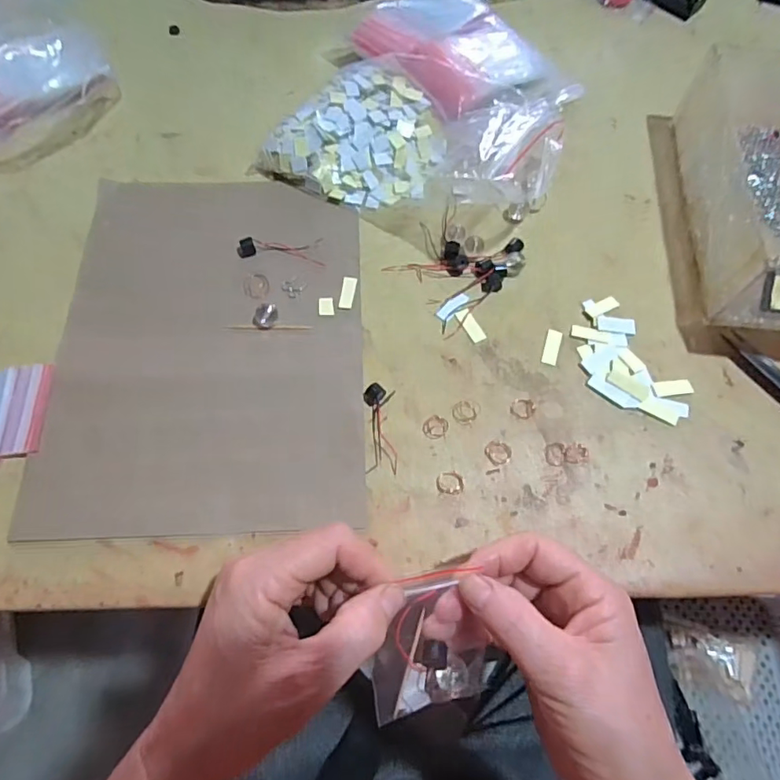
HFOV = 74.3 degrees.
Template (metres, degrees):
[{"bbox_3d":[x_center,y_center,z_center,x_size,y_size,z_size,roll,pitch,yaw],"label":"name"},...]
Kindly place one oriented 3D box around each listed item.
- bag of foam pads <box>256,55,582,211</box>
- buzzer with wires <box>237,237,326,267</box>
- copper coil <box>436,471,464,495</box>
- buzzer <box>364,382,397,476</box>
[{"bbox_3d":[0.020,-0.208,0.420,0.230,0.043,0.129,13,66,4],"label":"bag of foam pads"},{"bbox_3d":[-0.083,-0.107,0.391,0.064,0.008,0.023,0,66,-2],"label":"buzzer with wires"},{"bbox_3d":[0.038,0.058,0.321,0.017,0.004,0.015,-1,66,-2],"label":"copper coil"},{"bbox_3d":[-0.006,0.023,0.331,0.020,0.012,0.059,0,66,-2],"label":"buzzer"}]

